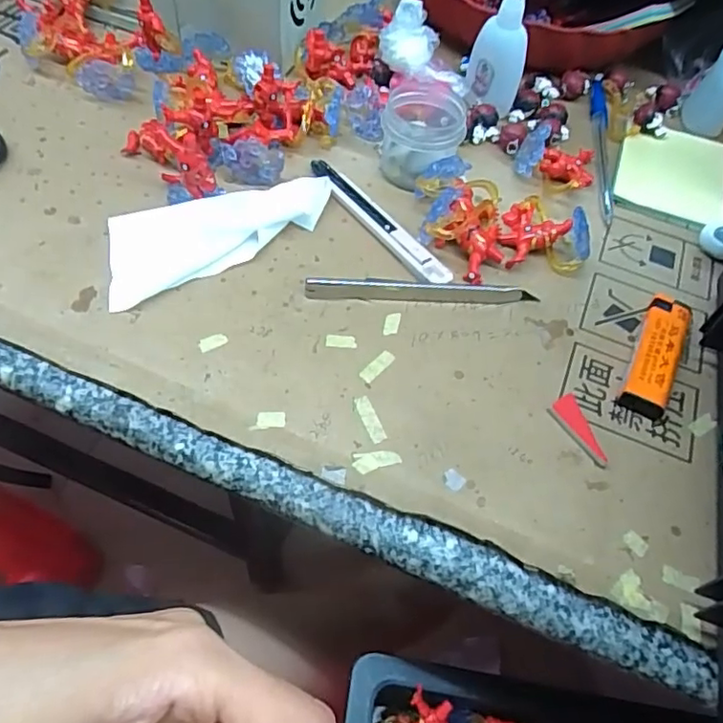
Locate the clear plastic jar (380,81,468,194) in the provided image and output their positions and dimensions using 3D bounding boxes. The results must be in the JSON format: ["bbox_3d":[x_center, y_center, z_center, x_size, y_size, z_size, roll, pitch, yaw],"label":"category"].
[{"bbox_3d":[0.039,-0.149,0.387,0.051,0.043,0.057,9,56,1],"label":"clear plastic jar"}]

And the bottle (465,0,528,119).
[{"bbox_3d":[0.099,-0.224,0.408,0.032,0.095,0.026,-14,59,-14],"label":"bottle"}]

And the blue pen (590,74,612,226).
[{"bbox_3d":[0.179,-0.160,0.431,0.013,0.012,0.162,11,56,2],"label":"blue pen"}]

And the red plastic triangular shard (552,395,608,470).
[{"bbox_3d":[0.113,0.035,0.297,0.014,0.005,0.039,-25,62,-20],"label":"red plastic triangular shard"}]

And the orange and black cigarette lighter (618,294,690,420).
[{"bbox_3d":[0.164,-0.005,0.325,0.023,0.015,0.080,27,58,12],"label":"orange and black cigarette lighter"}]

